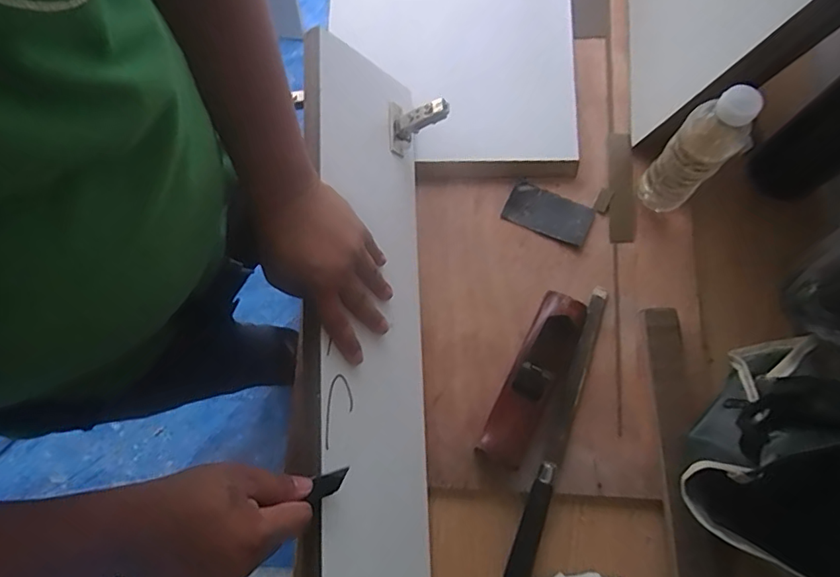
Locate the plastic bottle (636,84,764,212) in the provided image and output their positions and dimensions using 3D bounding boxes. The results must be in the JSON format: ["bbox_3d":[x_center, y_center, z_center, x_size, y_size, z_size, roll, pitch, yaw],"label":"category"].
[{"bbox_3d":[0.276,-0.134,0.526,0.056,0.185,0.049,42,82,12],"label":"plastic bottle"}]

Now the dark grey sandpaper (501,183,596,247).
[{"bbox_3d":[0.154,-0.089,0.616,0.098,0.013,0.052,24,79,9],"label":"dark grey sandpaper"}]

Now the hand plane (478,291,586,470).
[{"bbox_3d":[0.125,0.093,0.543,0.052,0.061,0.190,25,79,9],"label":"hand plane"}]

